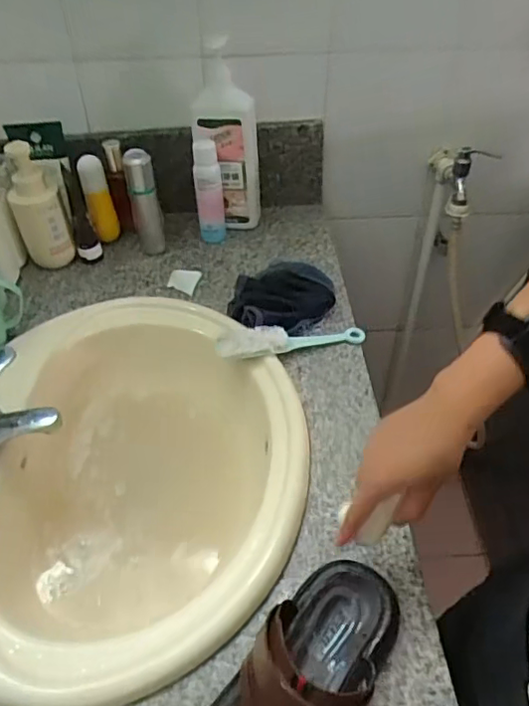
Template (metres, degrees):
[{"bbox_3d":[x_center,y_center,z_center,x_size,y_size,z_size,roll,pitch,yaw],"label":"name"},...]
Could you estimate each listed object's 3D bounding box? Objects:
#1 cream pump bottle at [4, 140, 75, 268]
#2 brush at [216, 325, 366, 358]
[{"bbox_3d":[-0.352,-0.222,0.888,0.077,0.206,0.072,-16,45,-16],"label":"cream pump bottle"},{"bbox_3d":[0.038,-0.020,0.770,0.207,0.040,0.045,-10,46,-9],"label":"brush"}]

